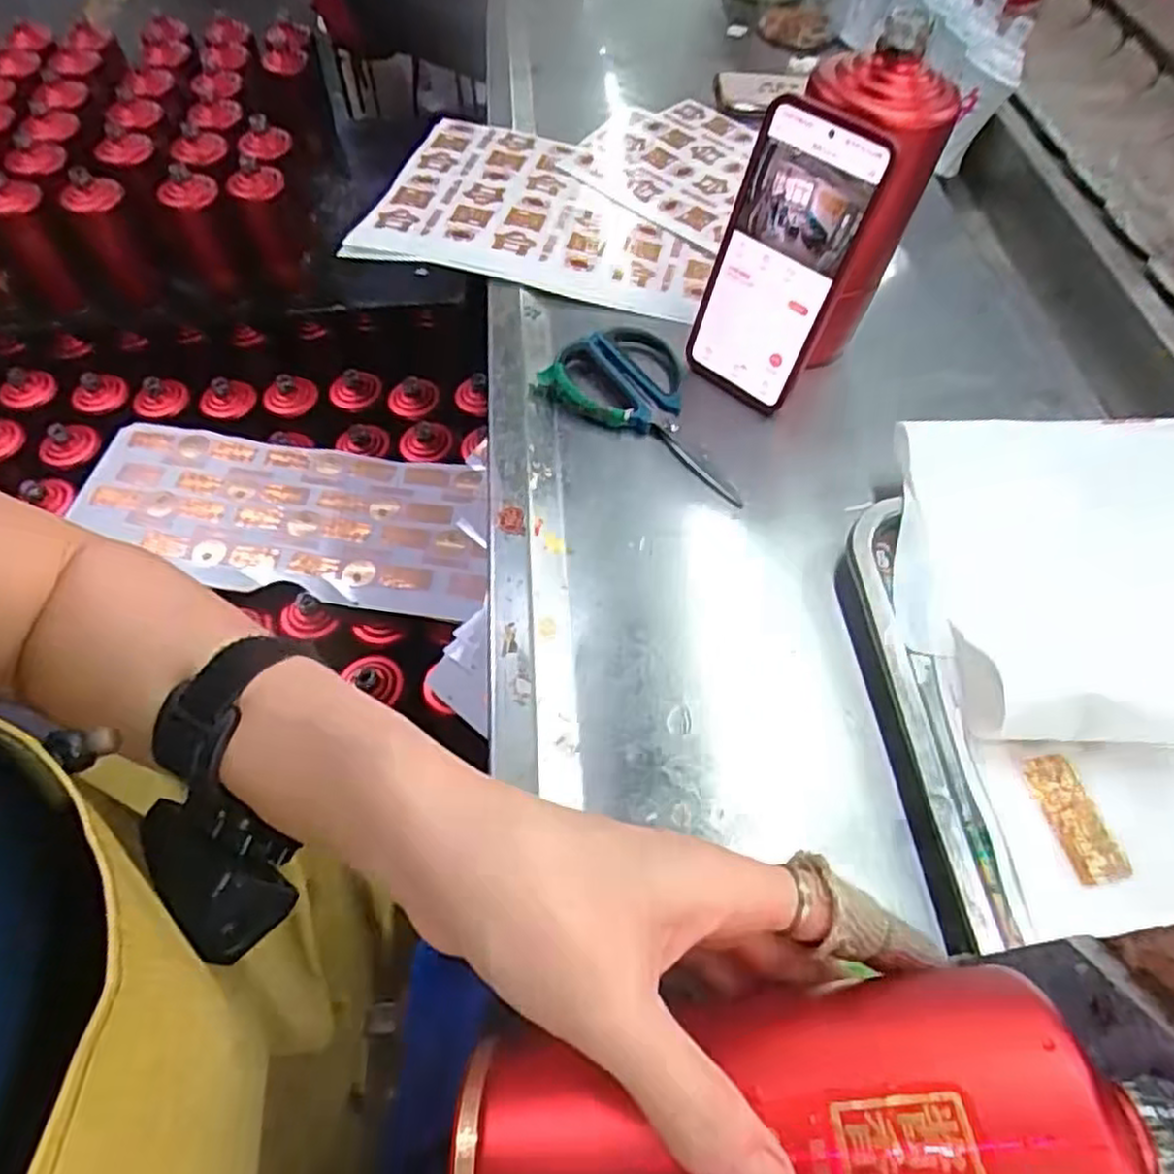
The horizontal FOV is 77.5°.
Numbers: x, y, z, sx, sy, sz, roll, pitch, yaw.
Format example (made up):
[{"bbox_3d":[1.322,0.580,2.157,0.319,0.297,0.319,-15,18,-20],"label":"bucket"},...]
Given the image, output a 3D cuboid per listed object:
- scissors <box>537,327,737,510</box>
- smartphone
[{"bbox_3d":[0.050,-0.124,0.486,0.155,0.017,0.084,32,62,17],"label":"scissors"},{"bbox_3d":[0.115,-0.194,0.449,0.078,0.164,0.014,37,47,20],"label":"smartphone"}]

